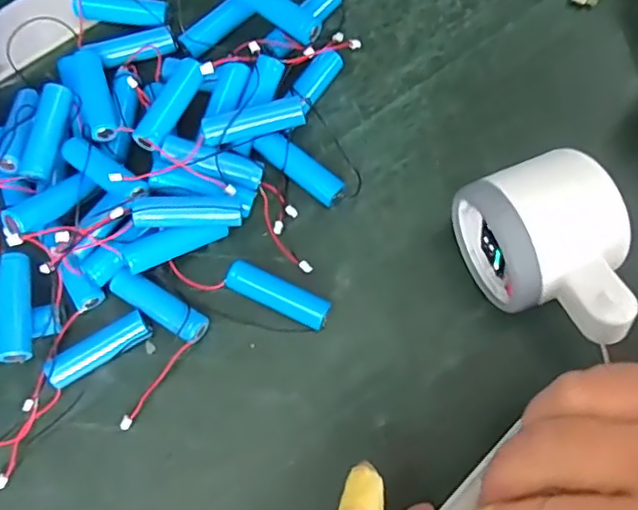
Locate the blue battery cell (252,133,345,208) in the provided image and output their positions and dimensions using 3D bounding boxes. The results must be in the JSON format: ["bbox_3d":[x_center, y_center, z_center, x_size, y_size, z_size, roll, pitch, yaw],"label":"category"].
[{"bbox_3d":[-0.009,-0.044,0.298,0.048,0.012,0.014,39,78,12],"label":"blue battery cell"}]

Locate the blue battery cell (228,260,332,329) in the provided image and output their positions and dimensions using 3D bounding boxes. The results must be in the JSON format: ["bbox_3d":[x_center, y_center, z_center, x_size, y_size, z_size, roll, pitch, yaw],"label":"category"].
[{"bbox_3d":[-0.020,0.019,0.282,0.051,0.012,0.015,25,76,9],"label":"blue battery cell"}]

